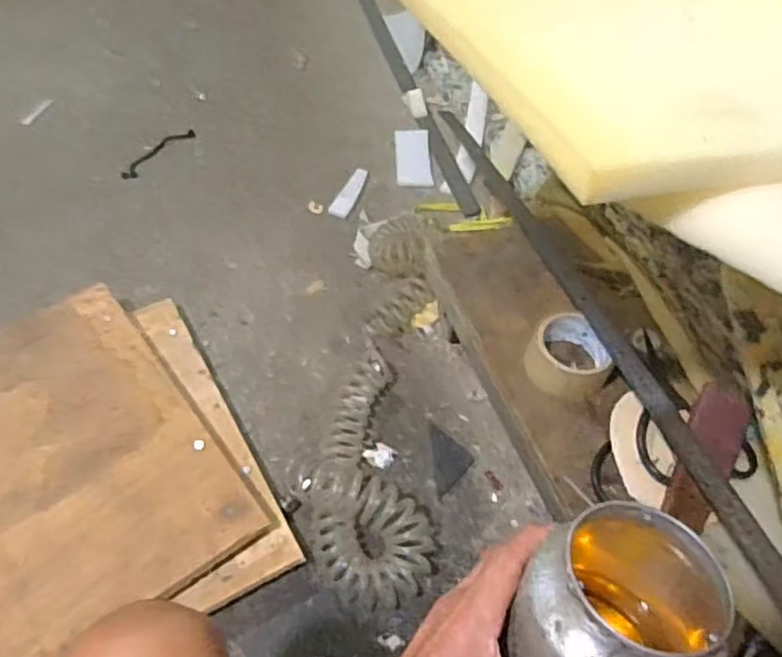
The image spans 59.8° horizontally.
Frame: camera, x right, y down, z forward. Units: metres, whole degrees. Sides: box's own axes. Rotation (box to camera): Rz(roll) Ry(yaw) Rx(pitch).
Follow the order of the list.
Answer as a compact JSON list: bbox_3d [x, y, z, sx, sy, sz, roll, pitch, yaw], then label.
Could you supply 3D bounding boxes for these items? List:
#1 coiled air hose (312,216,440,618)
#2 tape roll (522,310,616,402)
[{"bbox_3d":[0.007,0.060,0.966,0.153,0.099,0.631,6,51,3],"label":"coiled air hose"},{"bbox_3d":[0.208,0.033,0.787,0.092,0.042,0.093,2,51,-2],"label":"tape roll"}]

